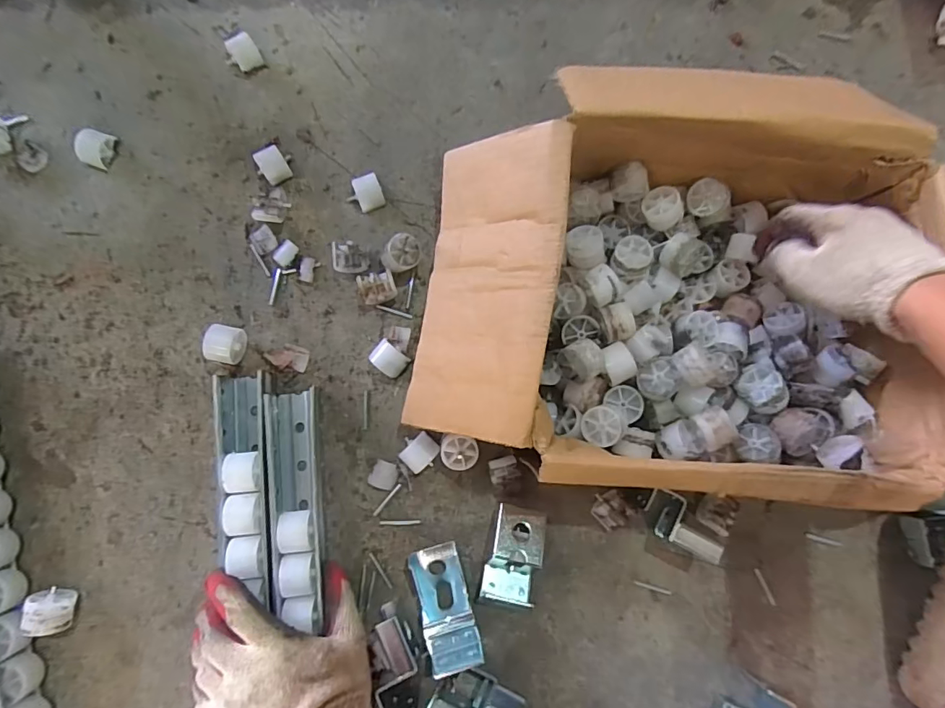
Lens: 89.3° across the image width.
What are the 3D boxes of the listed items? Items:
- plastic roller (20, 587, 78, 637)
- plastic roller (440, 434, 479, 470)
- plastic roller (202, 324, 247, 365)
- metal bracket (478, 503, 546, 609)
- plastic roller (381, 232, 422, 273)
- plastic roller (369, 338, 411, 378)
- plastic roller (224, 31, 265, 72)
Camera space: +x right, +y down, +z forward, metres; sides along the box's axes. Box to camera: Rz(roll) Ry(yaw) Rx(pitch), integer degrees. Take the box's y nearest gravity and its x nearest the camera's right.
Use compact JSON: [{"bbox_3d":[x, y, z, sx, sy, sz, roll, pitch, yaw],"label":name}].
[{"bbox_3d":[-0.361,0.220,0.409,0.029,0.036,0.033,1,82,-5],"label":"plastic roller"},{"bbox_3d":[-0.013,0.093,0.455,0.034,0.028,0.032,9,81,-3],"label":"plastic roller"},{"bbox_3d":[-0.230,-0.008,0.448,0.027,0.038,0.034,10,81,-3],"label":"plastic roller"},{"bbox_3d":[0.038,0.187,0.439,0.049,0.040,0.089,12,81,-3],"label":"metal bracket"},{"bbox_3d":[-0.070,-0.098,0.473,0.036,0.033,0.033,2,82,-4],"label":"plastic roller"},{"bbox_3d":[-0.081,0.005,0.466,0.035,0.019,0.027,38,81,1],"label":"plastic roller"},{"bbox_3d":[-0.235,-0.312,0.496,0.027,0.024,0.028,-37,87,-9],"label":"plastic roller"}]

